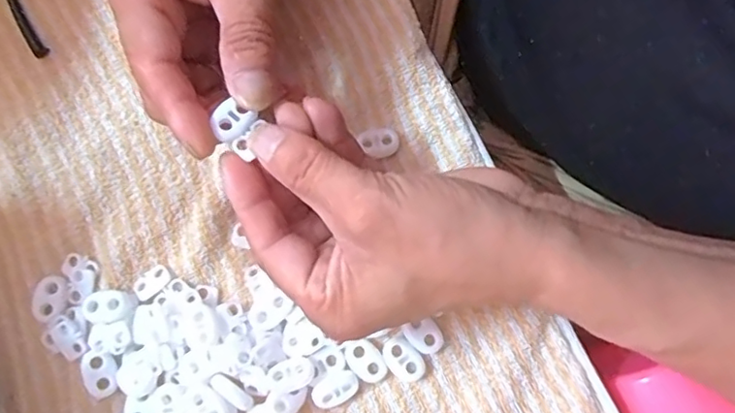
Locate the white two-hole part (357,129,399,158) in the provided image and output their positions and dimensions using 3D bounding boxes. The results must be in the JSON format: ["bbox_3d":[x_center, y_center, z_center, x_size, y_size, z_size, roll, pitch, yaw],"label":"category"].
[{"bbox_3d":[0.006,-0.033,0.301,0.021,0.004,0.014,1,78,1],"label":"white two-hole part"}]

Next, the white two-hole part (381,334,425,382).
[{"bbox_3d":[0.017,0.073,0.282,0.015,0.006,0.022,-43,81,-7],"label":"white two-hole part"}]

